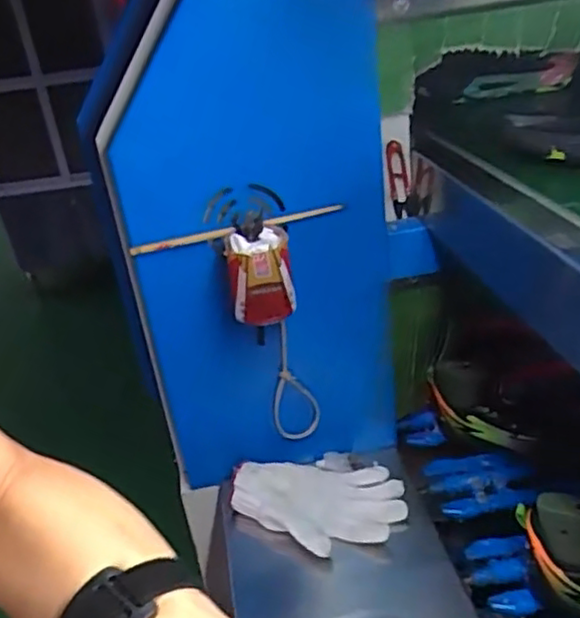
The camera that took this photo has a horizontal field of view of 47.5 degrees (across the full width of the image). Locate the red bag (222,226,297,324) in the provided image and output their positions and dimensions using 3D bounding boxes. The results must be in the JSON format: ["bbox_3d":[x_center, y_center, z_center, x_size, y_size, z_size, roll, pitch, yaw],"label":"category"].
[{"bbox_3d":[-0.032,-0.034,0.698,0.065,0.089,0.064,-10,28,-7],"label":"red bag"}]

